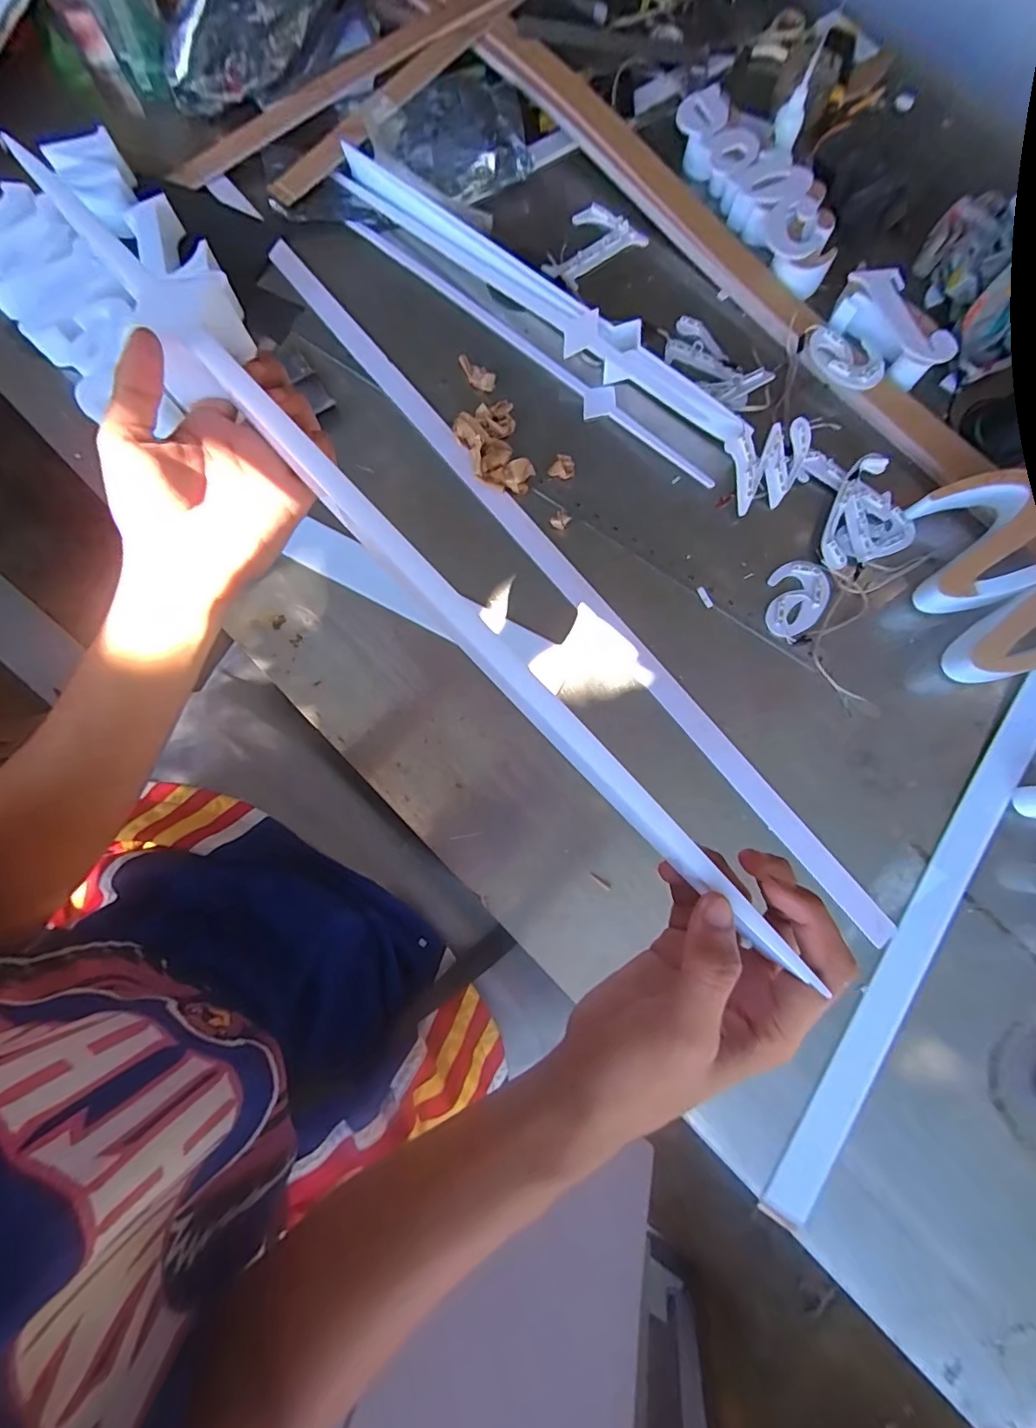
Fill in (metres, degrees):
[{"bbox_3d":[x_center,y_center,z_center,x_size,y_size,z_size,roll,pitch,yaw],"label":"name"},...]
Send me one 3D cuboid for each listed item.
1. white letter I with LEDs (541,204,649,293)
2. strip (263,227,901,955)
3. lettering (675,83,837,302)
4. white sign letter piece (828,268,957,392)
[{"bbox_3d":[0.087,-0.590,0.652,0.140,0.022,0.072,-35,82,-7],"label":"white letter I with LEDs"},{"bbox_3d":[0.037,-0.177,0.564,0.042,0.023,0.982,-38,83,-7],"label":"strip"},{"bbox_3d":[0.306,-0.652,0.646,0.107,0.039,0.295,-26,81,-5],"label":"lettering"},{"bbox_3d":[0.435,-0.453,0.610,0.073,0.036,0.145,-30,82,-6],"label":"white sign letter piece"}]

